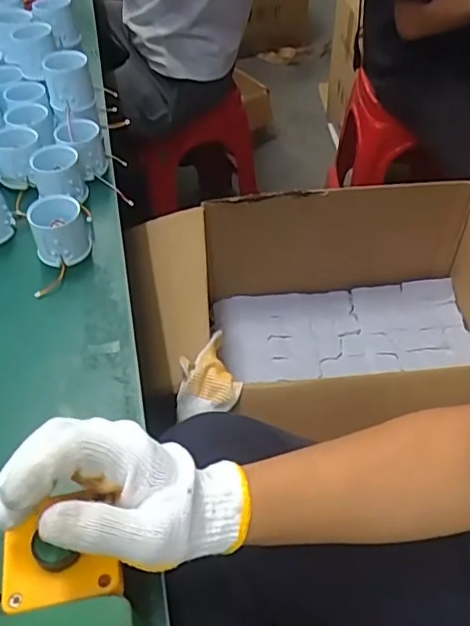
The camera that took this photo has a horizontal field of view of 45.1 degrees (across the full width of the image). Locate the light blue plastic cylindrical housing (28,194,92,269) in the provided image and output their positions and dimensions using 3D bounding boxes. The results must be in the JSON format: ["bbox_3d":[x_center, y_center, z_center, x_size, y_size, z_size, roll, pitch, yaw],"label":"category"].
[{"bbox_3d":[-0.177,-0.083,0.577,0.052,0.056,0.049,-1,50,1],"label":"light blue plastic cylindrical housing"}]

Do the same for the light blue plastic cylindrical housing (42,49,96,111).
[{"bbox_3d":[-0.194,-0.269,0.668,0.053,0.057,0.042,-13,51,-9],"label":"light blue plastic cylindrical housing"}]

